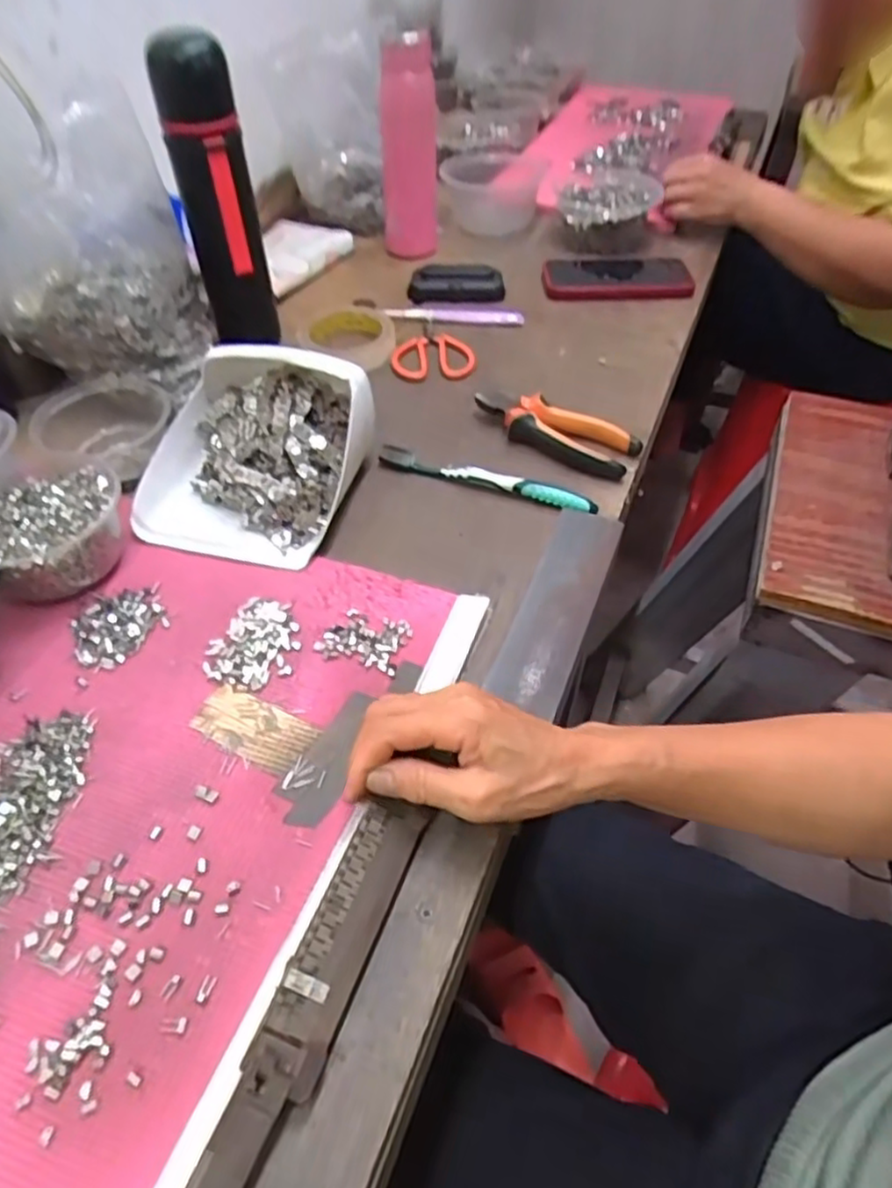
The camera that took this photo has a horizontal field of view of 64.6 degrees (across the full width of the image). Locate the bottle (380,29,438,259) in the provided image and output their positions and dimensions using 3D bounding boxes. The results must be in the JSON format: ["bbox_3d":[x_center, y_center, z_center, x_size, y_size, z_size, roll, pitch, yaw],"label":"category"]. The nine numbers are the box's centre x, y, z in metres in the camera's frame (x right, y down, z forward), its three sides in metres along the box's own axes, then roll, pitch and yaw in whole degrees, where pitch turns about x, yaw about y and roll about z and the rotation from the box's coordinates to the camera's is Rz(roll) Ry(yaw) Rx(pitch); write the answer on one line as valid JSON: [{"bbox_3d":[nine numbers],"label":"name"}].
[{"bbox_3d":[-0.044,-0.529,0.833,0.066,0.210,0.058,-1,49,-2],"label":"bottle"}]

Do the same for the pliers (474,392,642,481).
[{"bbox_3d":[0.093,-0.146,0.619,0.149,0.022,0.057,31,55,23],"label":"pliers"}]

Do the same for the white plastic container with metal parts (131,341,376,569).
[{"bbox_3d":[-0.149,-0.117,0.553,0.161,0.088,0.166,11,50,8],"label":"white plastic container with metal parts"}]

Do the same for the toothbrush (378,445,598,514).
[{"bbox_3d":[0.031,-0.096,0.583,0.186,0.016,0.013,16,51,13],"label":"toothbrush"}]

